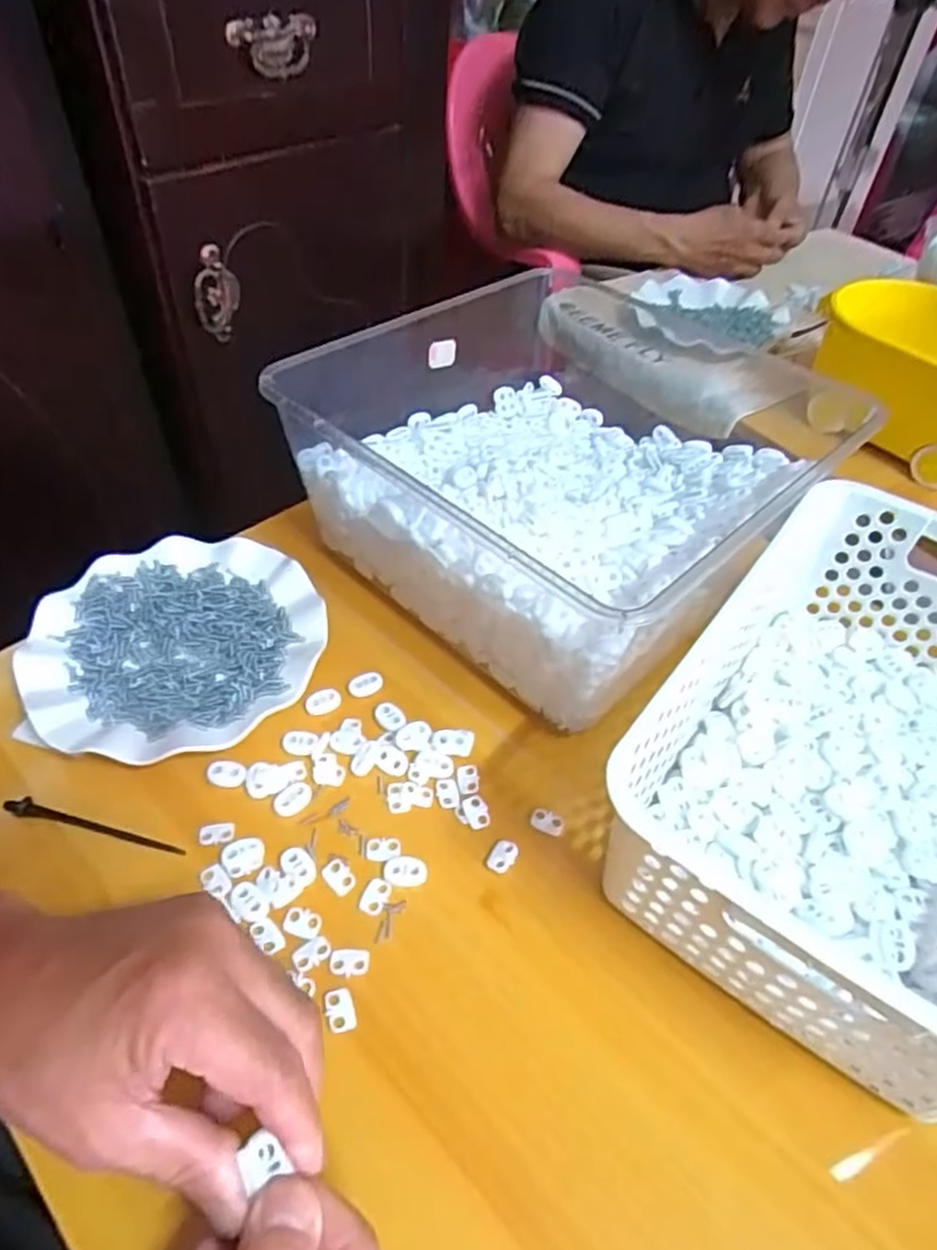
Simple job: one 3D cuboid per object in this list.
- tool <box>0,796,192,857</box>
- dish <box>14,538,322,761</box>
[{"bbox_3d":[-0.205,0.110,0.394,0.101,0.013,0.009,12,49,6],"label":"tool"},{"bbox_3d":[-0.189,0.012,0.472,0.176,0.019,0.181,2,46,-2],"label":"dish"}]

